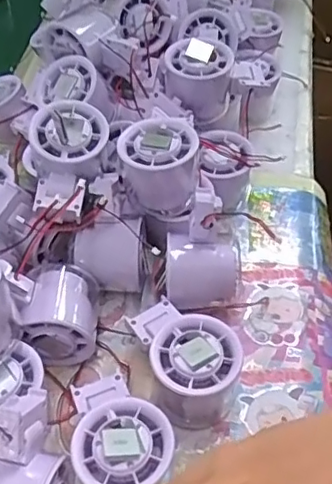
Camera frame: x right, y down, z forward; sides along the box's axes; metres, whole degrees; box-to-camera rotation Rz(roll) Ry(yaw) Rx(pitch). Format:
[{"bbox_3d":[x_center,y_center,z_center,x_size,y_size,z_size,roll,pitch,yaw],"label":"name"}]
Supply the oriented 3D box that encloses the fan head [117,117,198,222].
[{"bbox_3d":[-0.005,-0.063,0.446,0.058,0.048,0.064,-3,49,2],"label":"fan head"}]

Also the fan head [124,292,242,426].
[{"bbox_3d":[0.012,0.079,0.404,0.064,0.055,0.089,-16,50,-9],"label":"fan head"}]

